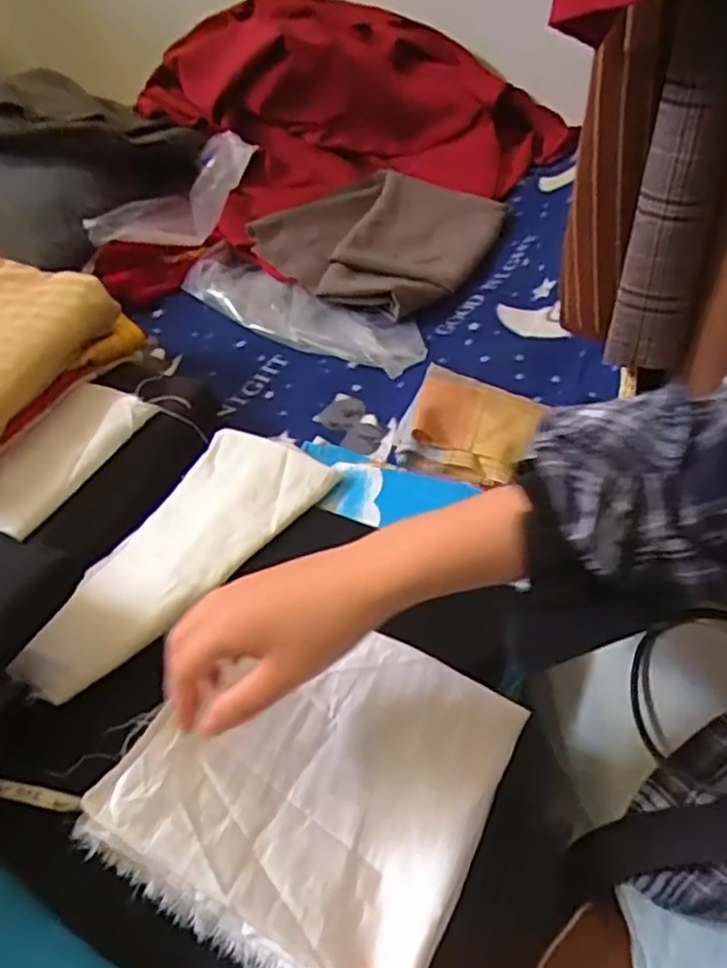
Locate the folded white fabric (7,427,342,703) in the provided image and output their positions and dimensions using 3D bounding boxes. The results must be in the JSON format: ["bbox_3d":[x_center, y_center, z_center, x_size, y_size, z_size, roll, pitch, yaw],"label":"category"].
[{"bbox_3d":[-0.153,0.052,0.553,0.122,0.031,0.277,20,48,32],"label":"folded white fabric"}]

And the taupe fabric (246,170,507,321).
[{"bbox_3d":[0.030,-0.325,0.908,0.233,0.073,0.296,22,49,24],"label":"taupe fabric"}]

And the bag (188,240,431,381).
[{"bbox_3d":[-0.074,-0.207,0.827,0.328,0.045,0.100,22,49,24],"label":"bag"}]

